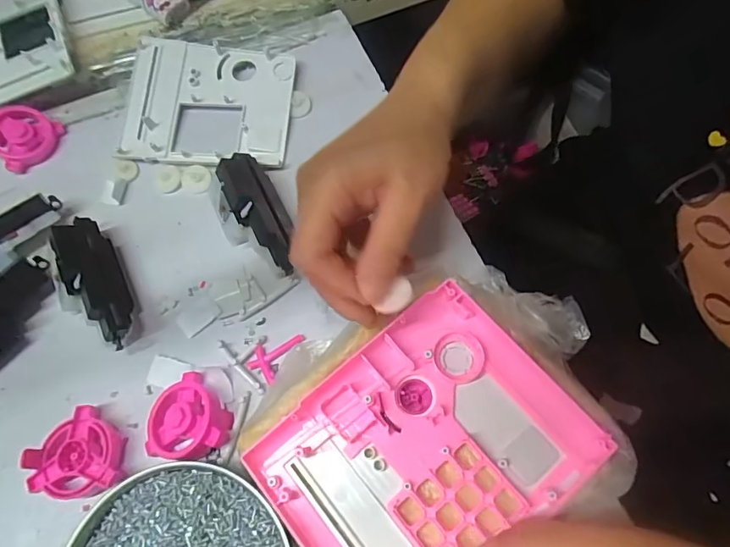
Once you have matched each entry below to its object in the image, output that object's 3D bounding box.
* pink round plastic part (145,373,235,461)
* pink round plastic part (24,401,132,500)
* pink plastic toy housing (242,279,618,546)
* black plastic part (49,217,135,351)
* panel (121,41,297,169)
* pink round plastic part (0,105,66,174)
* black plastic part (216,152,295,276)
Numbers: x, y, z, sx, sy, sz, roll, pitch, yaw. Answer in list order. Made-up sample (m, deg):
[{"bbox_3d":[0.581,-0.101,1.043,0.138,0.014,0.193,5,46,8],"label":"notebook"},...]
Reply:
[{"bbox_3d":[-0.117,0.097,0.307,0.049,0.021,0.048,-1,67,2],"label":"pink round plastic part"},{"bbox_3d":[-0.180,0.119,0.302,0.052,0.025,0.053,-1,67,2],"label":"pink round plastic part"},{"bbox_3d":[0.033,0.100,0.272,0.165,0.017,0.131,-38,71,-12],"label":"pink plastic toy housing"},{"bbox_3d":[-0.192,0.006,0.342,0.035,0.033,0.109,-29,69,-9],"label":"black plastic part"},{"bbox_3d":[-0.136,-0.146,0.406,0.145,0.014,0.116,3,68,4],"label":"panel"},{"bbox_3d":[-0.289,-0.116,0.399,0.052,0.016,0.053,42,71,-16],"label":"pink round plastic part"},{"bbox_3d":[-0.078,-0.046,0.353,0.035,0.028,0.098,-26,69,-8],"label":"black plastic part"}]

